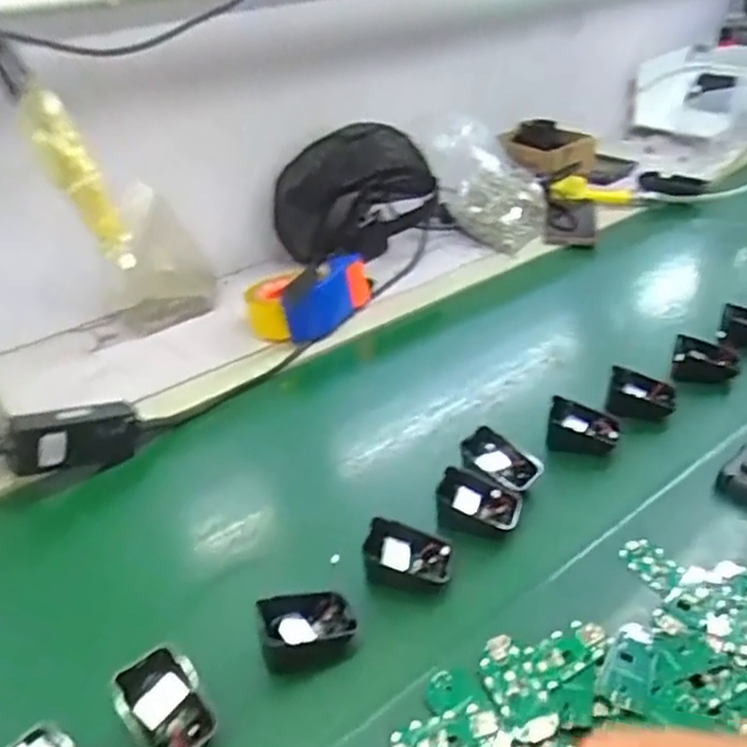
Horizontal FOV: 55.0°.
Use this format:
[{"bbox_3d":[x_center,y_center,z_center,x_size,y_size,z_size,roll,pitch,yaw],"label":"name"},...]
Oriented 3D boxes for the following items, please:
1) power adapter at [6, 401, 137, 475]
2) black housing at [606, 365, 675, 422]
[{"bbox_3d":[-0.281,0.062,0.675,0.028,0.057,0.115,24,19,39],"label":"power adapter"},{"bbox_3d":[0.265,0.021,0.711,0.061,0.032,0.041,12,36,21],"label":"black housing"}]

